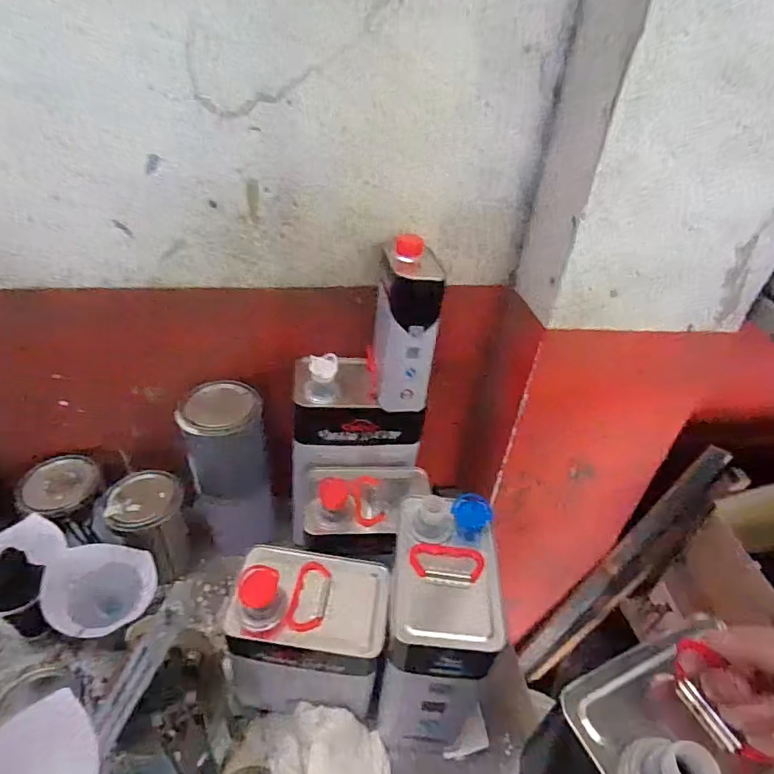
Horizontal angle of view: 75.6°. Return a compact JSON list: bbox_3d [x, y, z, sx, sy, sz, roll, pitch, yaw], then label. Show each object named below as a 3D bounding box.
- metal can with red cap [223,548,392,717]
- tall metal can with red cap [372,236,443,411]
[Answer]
[{"bbox_3d":[-0.090,0.282,0.573,0.160,0.210,0.104,4,39,-3],"label":"metal can with red cap"},{"bbox_3d":[0.022,-0.074,0.616,0.075,0.177,0.106,5,39,-1],"label":"tall metal can with red cap"}]

